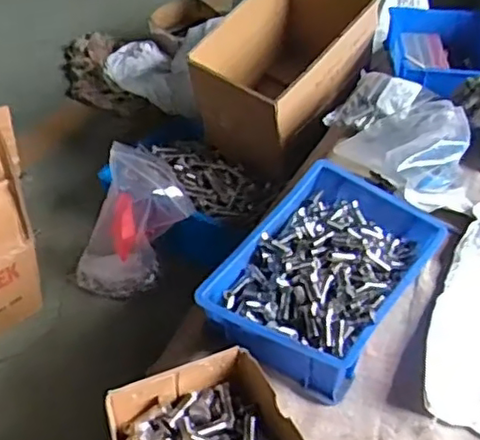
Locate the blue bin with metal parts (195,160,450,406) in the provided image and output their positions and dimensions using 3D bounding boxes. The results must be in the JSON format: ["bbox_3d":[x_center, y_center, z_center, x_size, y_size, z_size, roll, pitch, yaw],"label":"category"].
[{"bbox_3d":[0.094,0.058,0.706,0.176,0.089,0.253,24,46,25],"label":"blue bin with metal parts"}]

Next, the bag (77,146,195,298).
[{"bbox_3d":[-0.186,0.016,1.087,0.190,0.226,0.127,-13,42,-15],"label":"bag"}]

